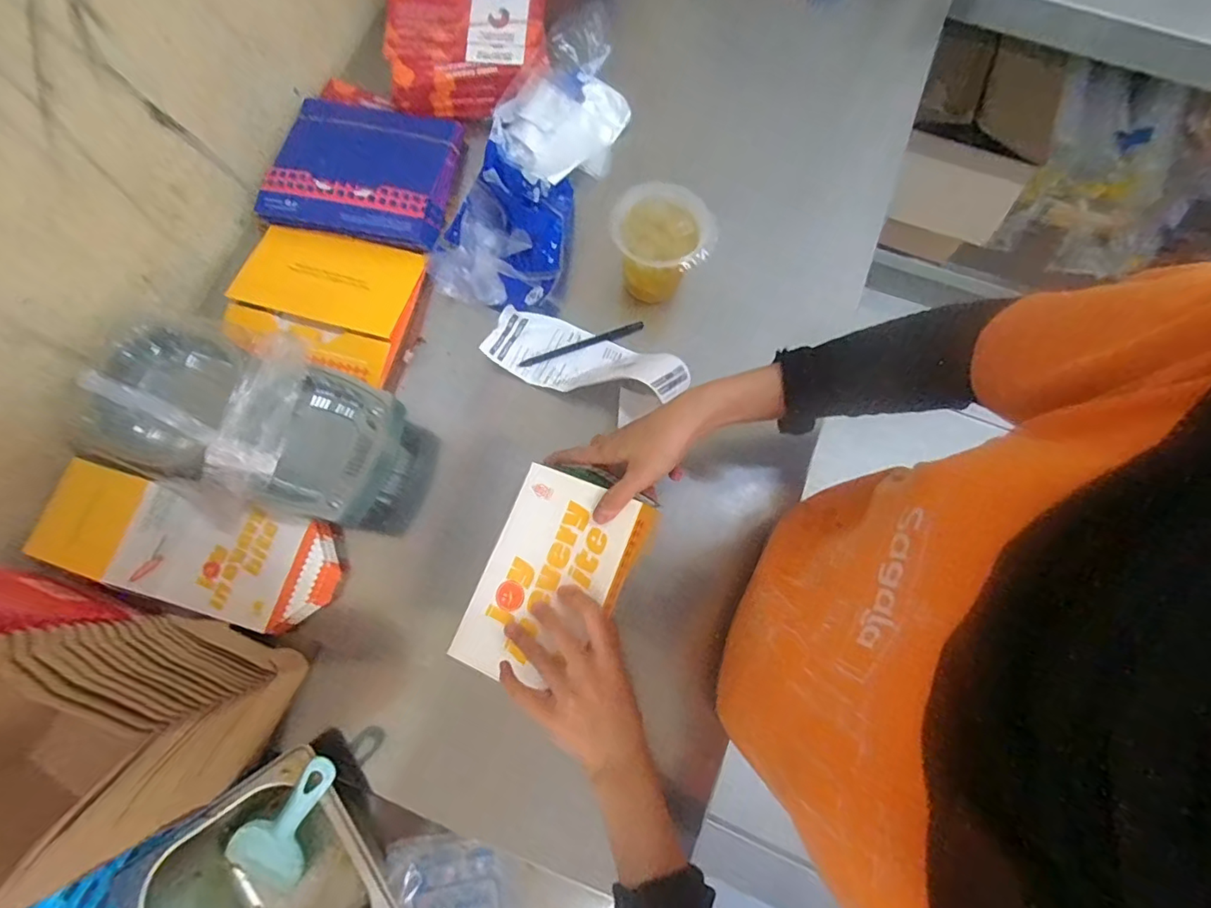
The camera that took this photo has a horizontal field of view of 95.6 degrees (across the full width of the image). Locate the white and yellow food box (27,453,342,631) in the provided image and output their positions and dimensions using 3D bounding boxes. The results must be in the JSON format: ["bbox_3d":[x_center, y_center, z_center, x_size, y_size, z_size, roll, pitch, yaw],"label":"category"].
[{"bbox_3d":[-0.364,0.087,0.495,0.236,0.039,0.097,19,77,-9],"label":"white and yellow food box"}]

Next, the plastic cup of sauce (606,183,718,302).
[{"bbox_3d":[0.050,-0.198,0.539,0.096,0.080,0.091,0,76,0],"label":"plastic cup of sauce"}]

